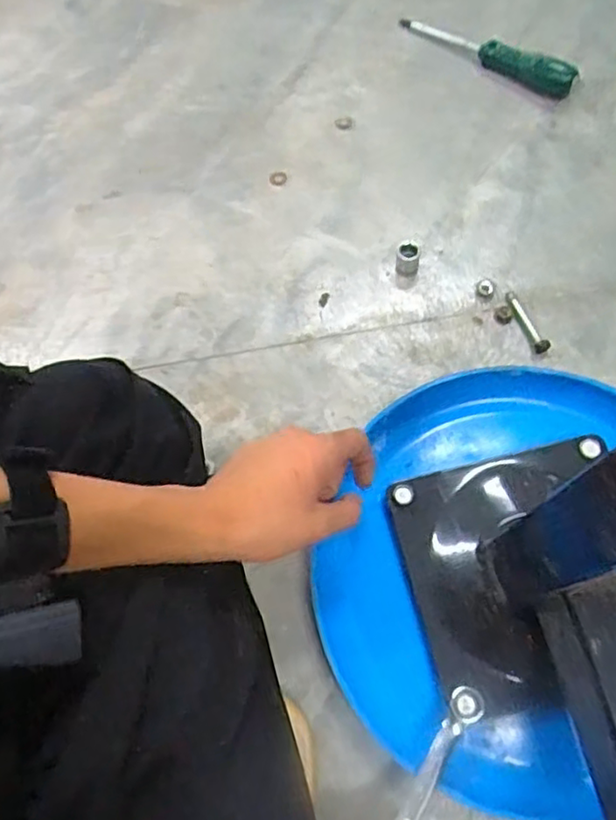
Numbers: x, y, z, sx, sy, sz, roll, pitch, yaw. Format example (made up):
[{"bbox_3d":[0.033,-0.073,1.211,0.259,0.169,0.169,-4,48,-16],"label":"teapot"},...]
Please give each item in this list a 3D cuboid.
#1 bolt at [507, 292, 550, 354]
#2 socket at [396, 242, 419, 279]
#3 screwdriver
[{"bbox_3d":[0.181,-0.074,0.542,0.012,0.010,0.061,-21,68,-6],"label":"bolt"},{"bbox_3d":[0.086,-0.129,0.565,0.018,0.025,0.020,9,68,7],"label":"socket"},{"bbox_3d":[0.179,-0.358,0.648,0.184,0.024,0.033,37,74,16],"label":"screwdriver"}]

